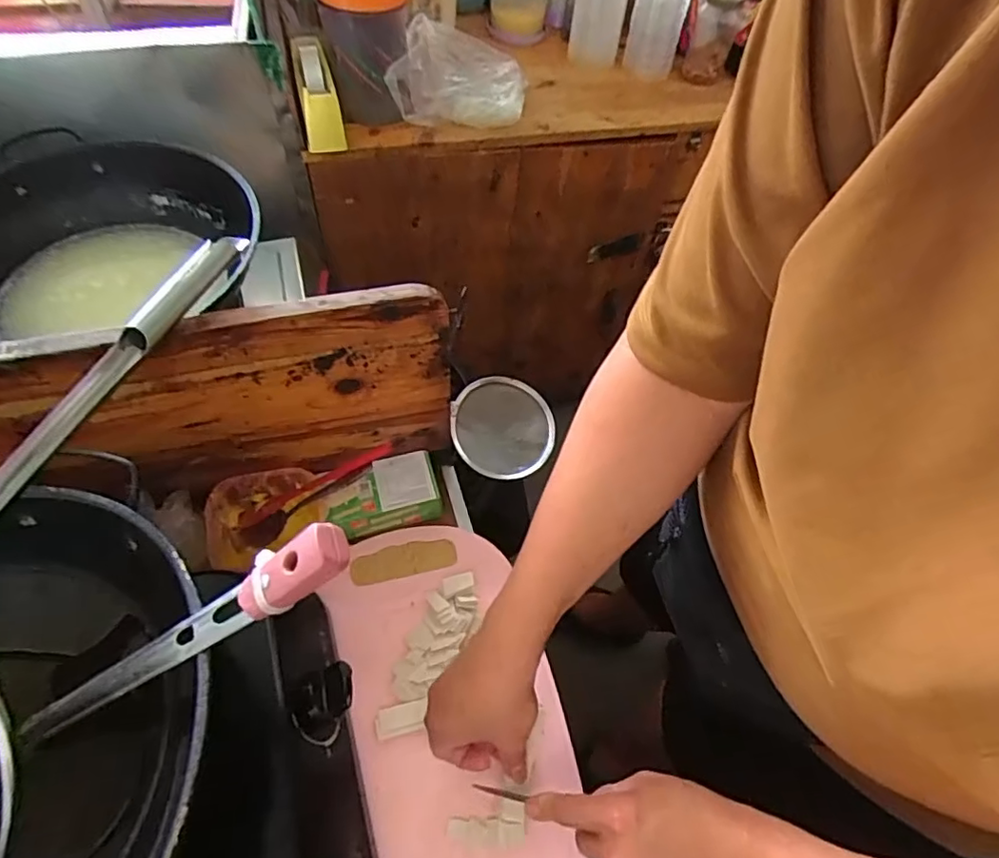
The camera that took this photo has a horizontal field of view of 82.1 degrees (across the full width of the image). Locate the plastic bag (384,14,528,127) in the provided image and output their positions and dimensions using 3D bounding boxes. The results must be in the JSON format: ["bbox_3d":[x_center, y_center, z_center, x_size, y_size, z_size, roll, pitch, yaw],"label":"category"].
[{"bbox_3d":[-0.062,-0.567,0.901,0.203,0.092,0.163,1,57,-5],"label":"plastic bag"}]

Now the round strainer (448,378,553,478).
[{"bbox_3d":[0.004,-0.003,0.616,0.108,0.028,0.115,2,57,-4],"label":"round strainer"}]

